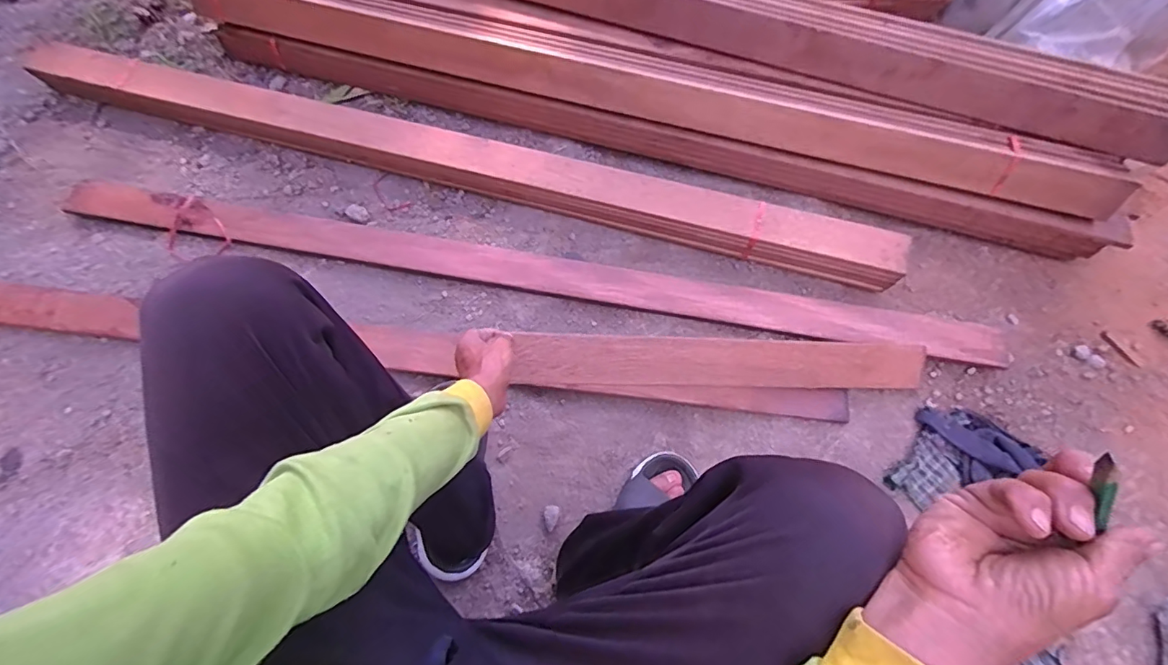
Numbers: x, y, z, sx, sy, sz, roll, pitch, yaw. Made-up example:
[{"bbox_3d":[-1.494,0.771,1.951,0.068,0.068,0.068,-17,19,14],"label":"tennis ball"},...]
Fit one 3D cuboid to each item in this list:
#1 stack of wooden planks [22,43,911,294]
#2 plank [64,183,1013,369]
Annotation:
[{"bbox_3d":[-0.235,-0.295,0.839,1.476,0.075,0.096,15,71,6],"label":"stack of wooden planks"},{"bbox_3d":[-0.107,-0.091,0.792,1.453,0.031,0.063,10,70,4],"label":"plank"}]

